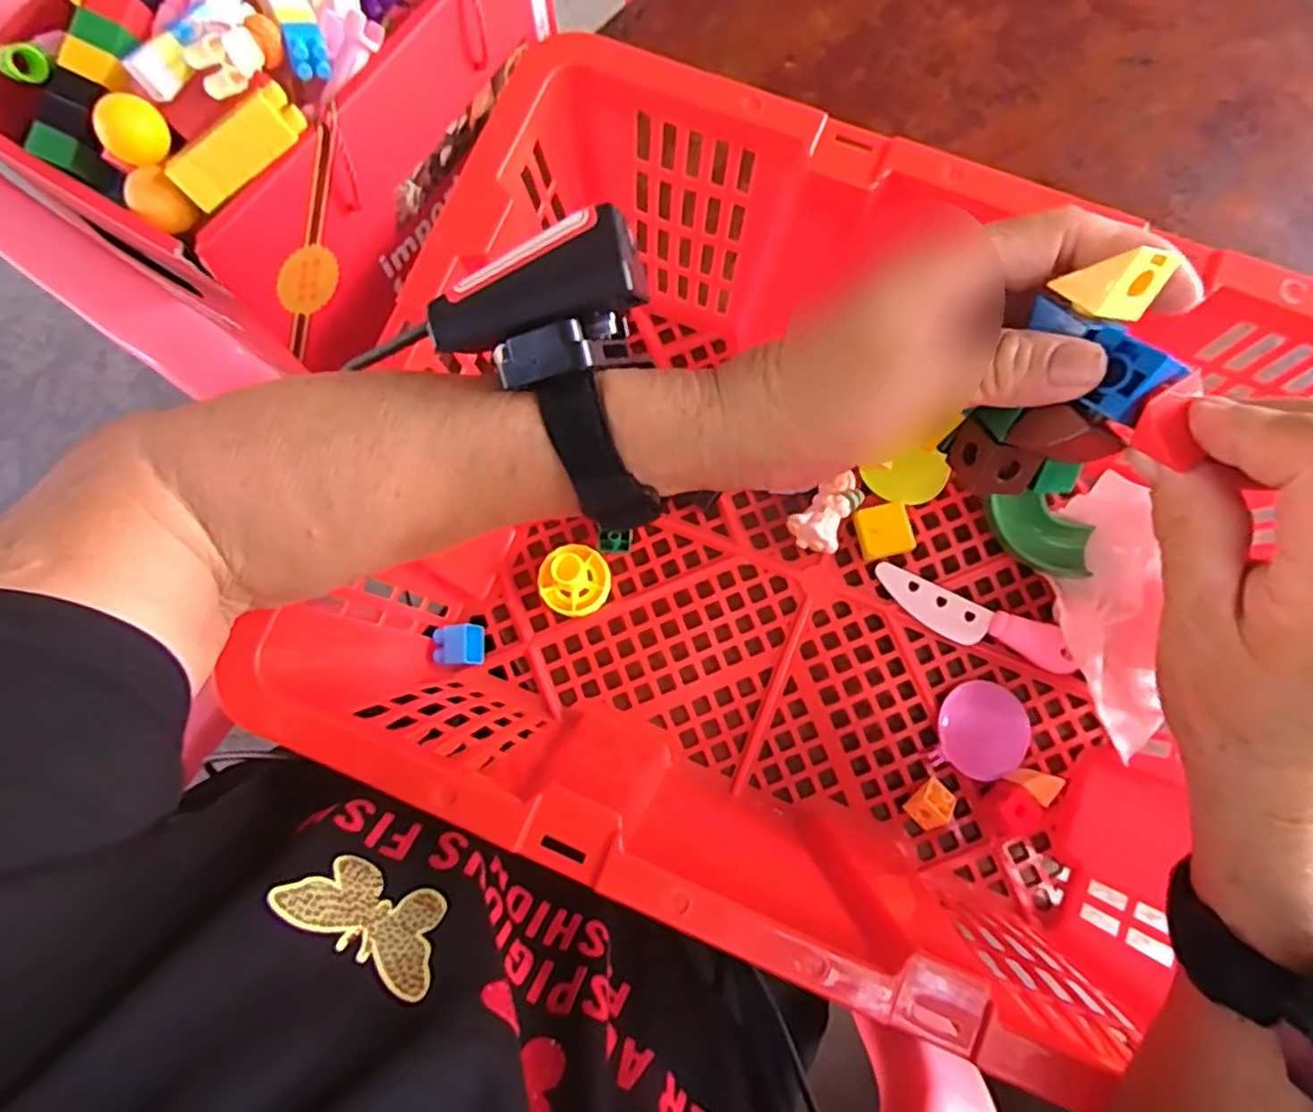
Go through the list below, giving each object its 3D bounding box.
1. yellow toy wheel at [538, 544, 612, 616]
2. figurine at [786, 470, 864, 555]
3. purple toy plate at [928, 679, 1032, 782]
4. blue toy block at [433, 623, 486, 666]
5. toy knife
[{"bbox_3d":[-0.052,0.014,0.435,0.044,0.032,0.043,0,79,0],"label":"yellow toy wheel"},{"bbox_3d":[0.108,-0.024,0.441,0.033,0.027,0.052,44,83,8],"label":"figurine"},{"bbox_3d":[0.201,0.107,0.427,0.056,0.009,0.058,0,79,0],"label":"purple toy plate"},{"bbox_3d":[-0.123,0.055,0.435,0.026,0.021,0.025,-2,79,0],"label":"blue toy block"},{"bbox_3d":[0.196,0.040,0.435,0.121,0.014,0.028,23,80,5],"label":"toy knife"}]

